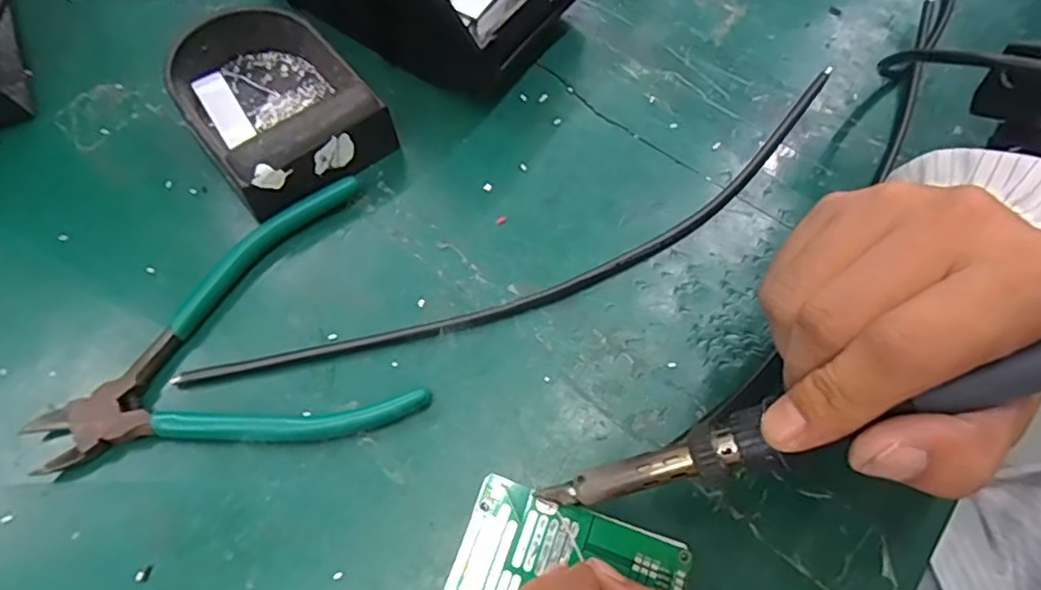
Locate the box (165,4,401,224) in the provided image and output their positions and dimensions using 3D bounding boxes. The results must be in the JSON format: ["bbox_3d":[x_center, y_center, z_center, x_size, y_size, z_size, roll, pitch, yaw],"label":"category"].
[{"bbox_3d":[-0.119,-0.092,0.307,0.072,0.035,0.102,-37,72,-16],"label":"box"}]

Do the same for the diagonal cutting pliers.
[{"bbox_3d":[-0.124,0.013,0.272,0.146,0.010,0.116,-13,67,-7],"label":"diagonal cutting pliers"}]

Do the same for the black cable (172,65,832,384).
[{"bbox_3d":[0.021,-0.023,0.296,0.341,0.004,0.047,-26,69,-13],"label":"black cable"}]

